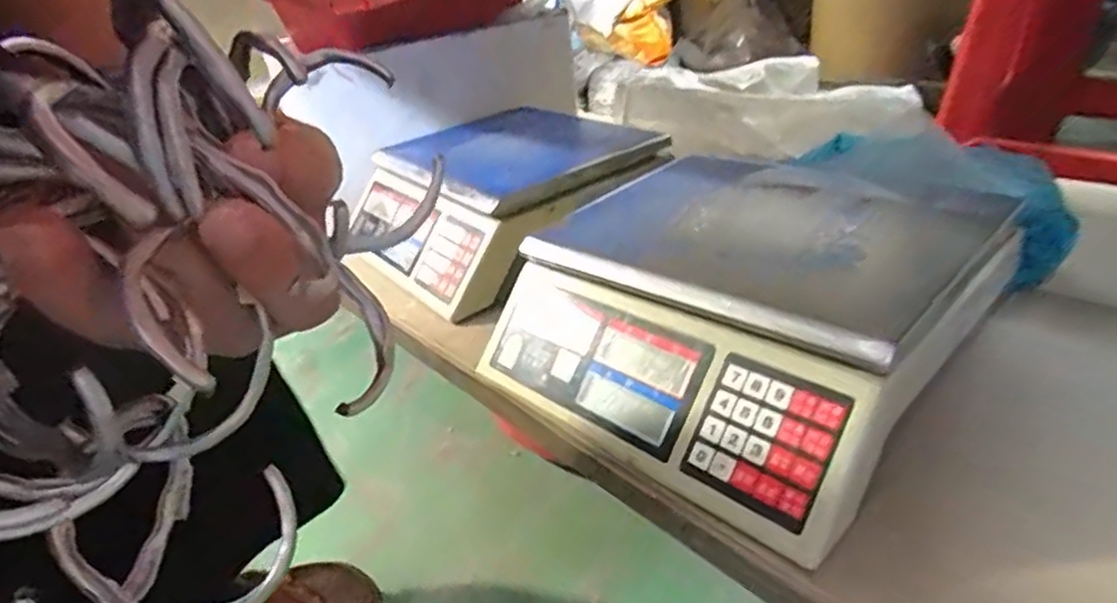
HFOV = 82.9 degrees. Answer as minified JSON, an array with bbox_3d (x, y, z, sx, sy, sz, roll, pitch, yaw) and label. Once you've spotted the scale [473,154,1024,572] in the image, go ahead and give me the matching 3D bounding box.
[{"bbox_3d":[0.122,-0.003,0.456,0.266,0.111,0.297,-32,37,-33],"label":"scale"}]

